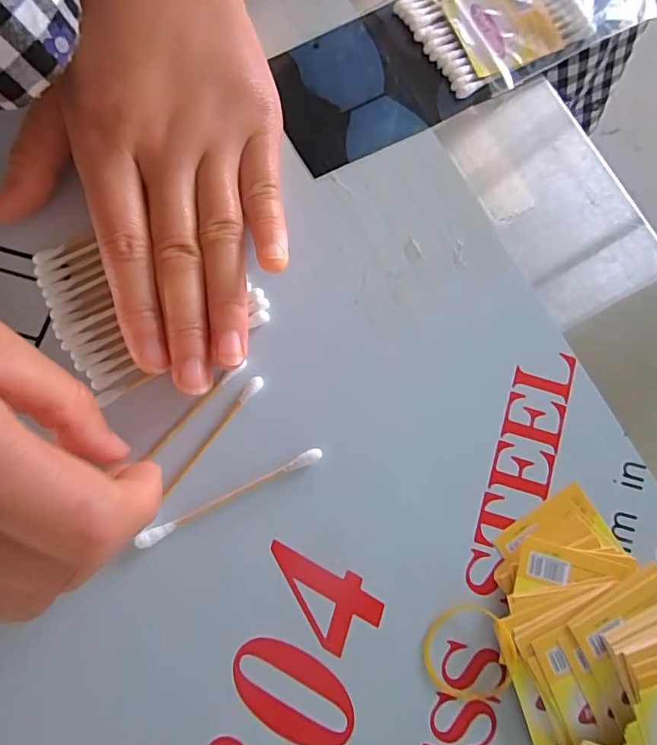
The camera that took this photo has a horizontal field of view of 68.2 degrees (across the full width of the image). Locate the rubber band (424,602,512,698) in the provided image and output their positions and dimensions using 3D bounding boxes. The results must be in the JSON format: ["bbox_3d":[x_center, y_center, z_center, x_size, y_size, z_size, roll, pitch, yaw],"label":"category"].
[{"bbox_3d":[0.047,0.098,0.168,0.027,0.004,0.032,-12,80,-3],"label":"rubber band"}]

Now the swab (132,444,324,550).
[{"bbox_3d":[-0.033,0.044,0.177,0.067,0.005,0.005,-26,81,-6],"label":"swab"}]

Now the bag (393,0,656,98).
[{"bbox_3d":[0.091,-0.168,0.219,0.110,0.008,0.062,-28,81,-6],"label":"bag"}]

